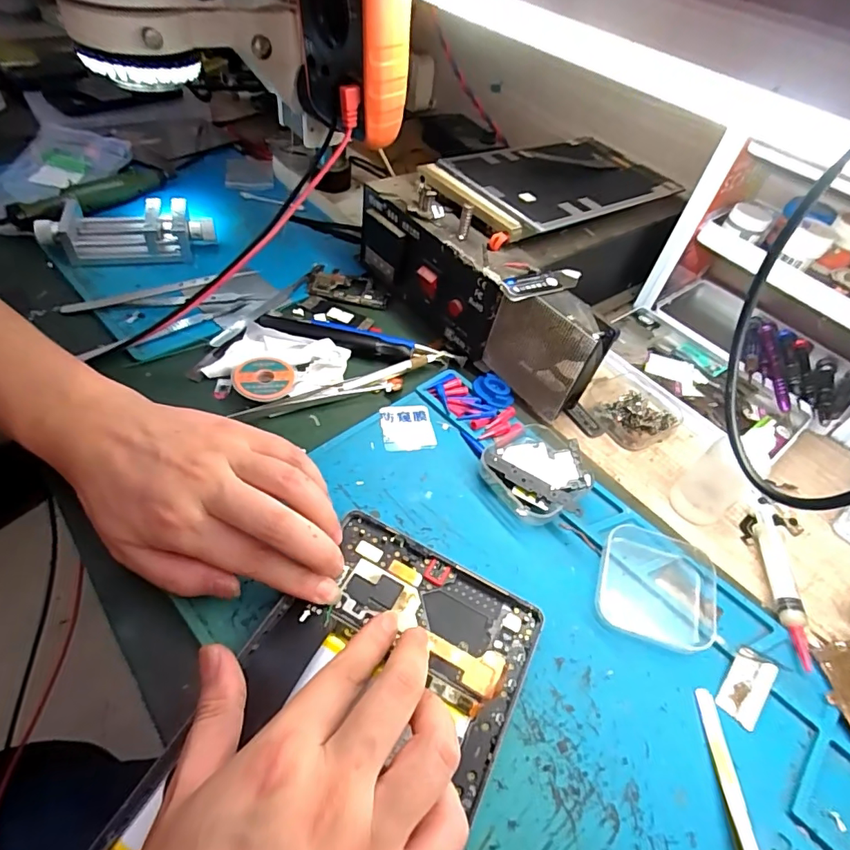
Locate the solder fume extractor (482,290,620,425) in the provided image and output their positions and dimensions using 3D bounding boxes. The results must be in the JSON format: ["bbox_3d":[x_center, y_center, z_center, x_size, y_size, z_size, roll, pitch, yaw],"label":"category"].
[{"bbox_3d":[0.088,-0.057,0.363,0.032,0.079,0.079,-29,60,-29],"label":"solder fume extractor"}]

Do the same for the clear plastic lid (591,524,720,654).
[{"bbox_3d":[0.141,0.096,0.297,0.069,0.009,0.070,18,49,6],"label":"clear plastic lid"}]

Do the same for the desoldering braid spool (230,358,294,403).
[{"bbox_3d":[-0.118,-0.033,0.360,0.043,0.011,0.038,-13,53,-19],"label":"desoldering braid spool"}]

